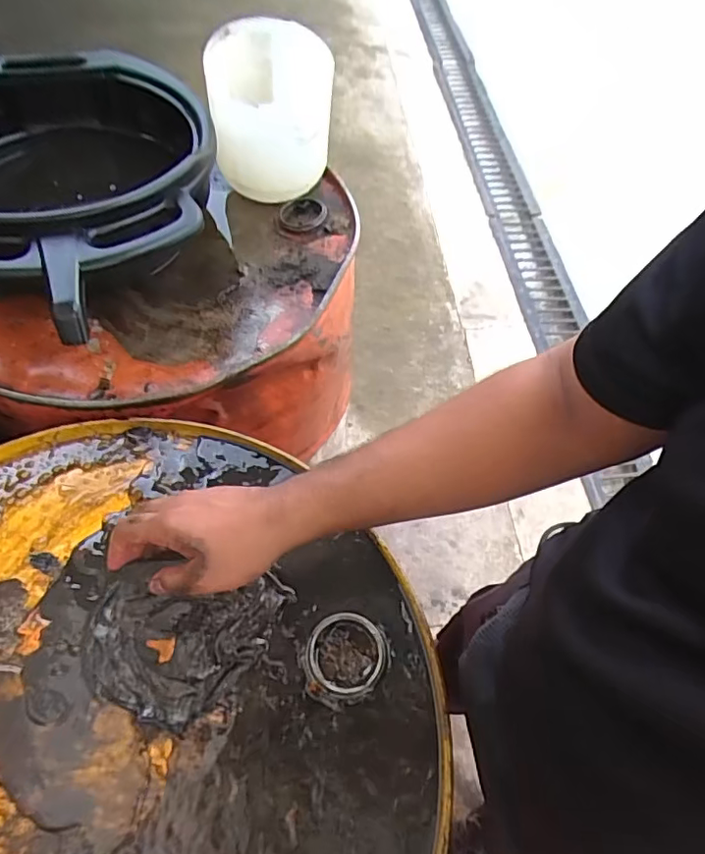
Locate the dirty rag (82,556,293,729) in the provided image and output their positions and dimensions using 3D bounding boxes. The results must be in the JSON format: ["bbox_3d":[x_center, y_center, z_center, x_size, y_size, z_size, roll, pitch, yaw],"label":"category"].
[{"bbox_3d":[-0.150,0.183,0.471,0.162,0.029,0.120,7,58,1],"label":"dirty rag"}]

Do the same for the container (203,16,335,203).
[{"bbox_3d":[-0.114,-0.418,0.740,0.145,0.170,0.149,-12,60,-11],"label":"container"}]

